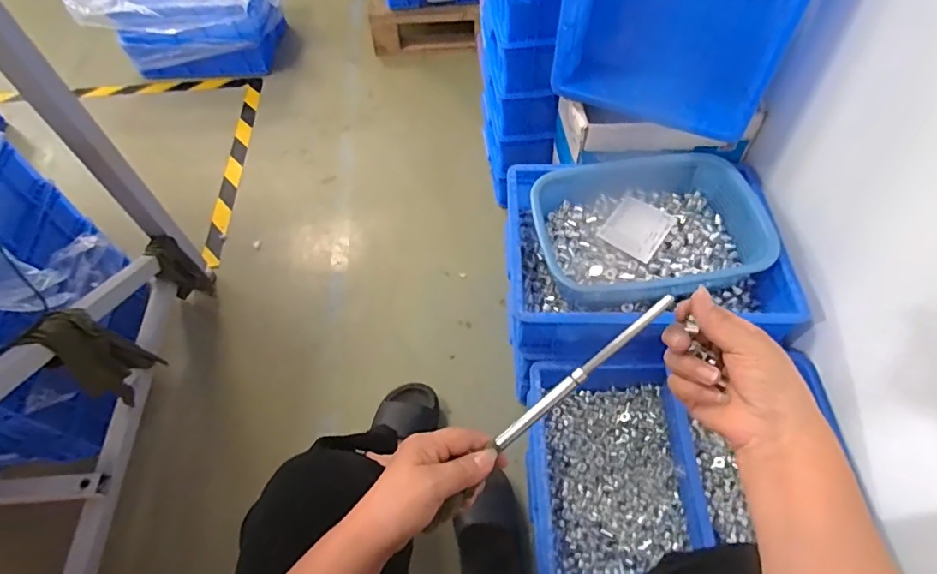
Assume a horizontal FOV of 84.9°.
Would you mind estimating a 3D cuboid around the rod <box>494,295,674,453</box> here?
[{"bbox_3d":[0.090,0.070,0.410,0.180,0.009,0.010,-43,62,10],"label":"rod"}]

